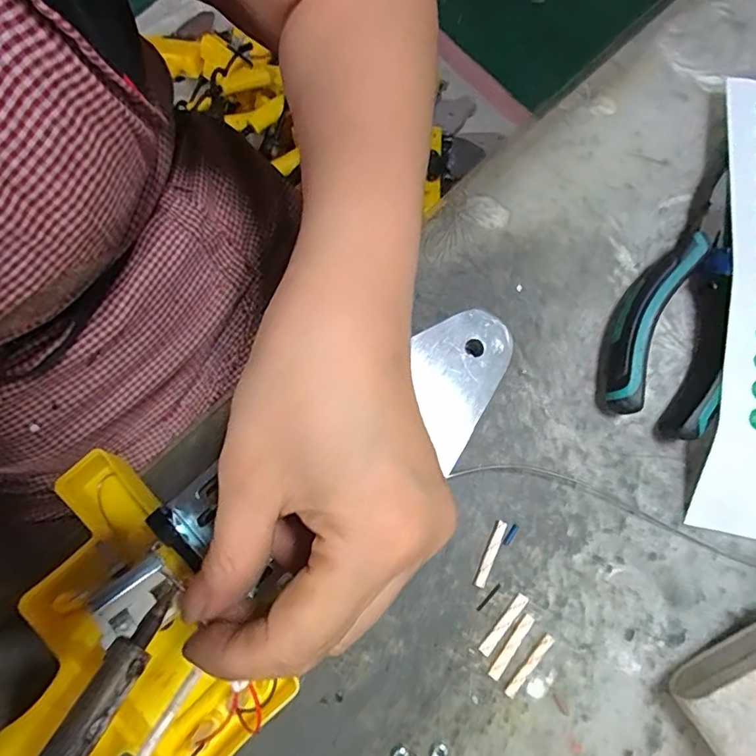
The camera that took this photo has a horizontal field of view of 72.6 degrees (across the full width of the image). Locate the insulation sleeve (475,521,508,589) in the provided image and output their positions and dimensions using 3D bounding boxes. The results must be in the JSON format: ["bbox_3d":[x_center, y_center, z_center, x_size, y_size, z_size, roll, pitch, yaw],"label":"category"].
[{"bbox_3d":[0.050,0.078,0.228,0.005,0.004,0.030,23,81,4],"label":"insulation sleeve"}]

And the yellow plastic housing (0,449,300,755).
[{"bbox_3d":[-0.125,0.129,0.200,0.128,0.045,0.149,44,83,8],"label":"yellow plastic housing"}]

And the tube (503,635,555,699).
[{"bbox_3d":[0.065,0.123,0.220,0.005,0.004,0.031,40,82,7],"label":"tube"}]

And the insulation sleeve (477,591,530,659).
[{"bbox_3d":[0.055,0.107,0.222,0.005,0.004,0.030,39,82,7],"label":"insulation sleeve"}]

